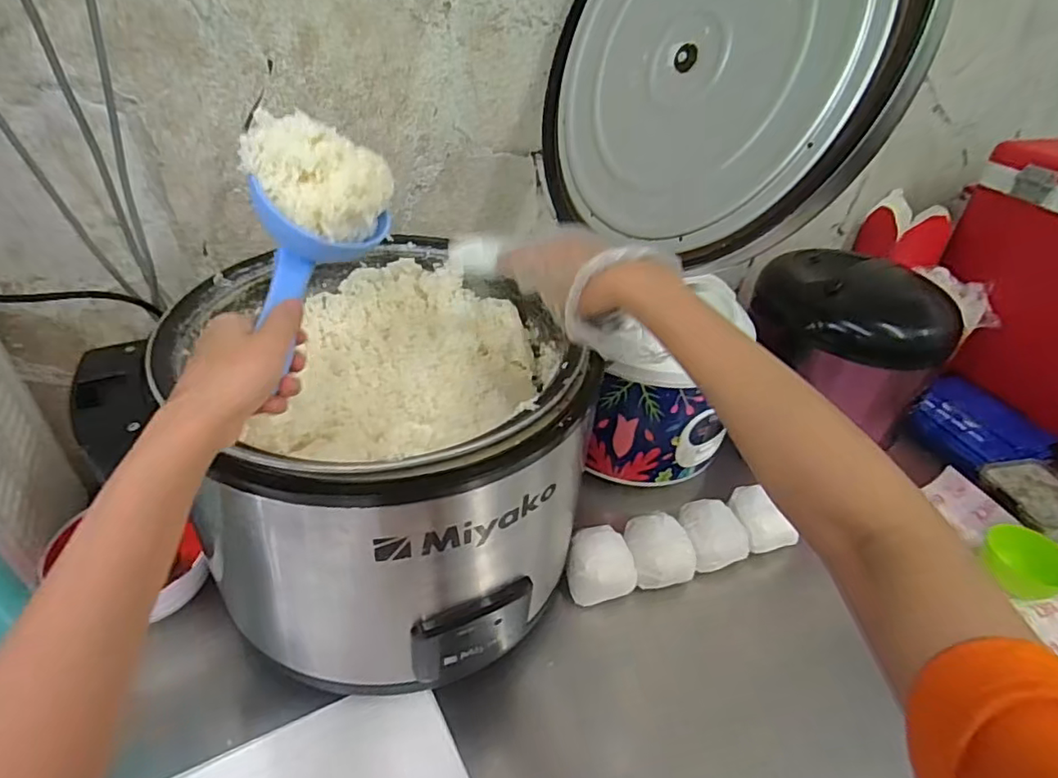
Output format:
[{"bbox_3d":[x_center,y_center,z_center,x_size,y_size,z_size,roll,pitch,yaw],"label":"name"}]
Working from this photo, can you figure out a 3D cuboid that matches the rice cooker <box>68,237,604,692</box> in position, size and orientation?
[{"bbox_3d":[-0.129,0.064,0.568,0.338,0.277,0.334,4,37,-3],"label":"rice cooker"}]

